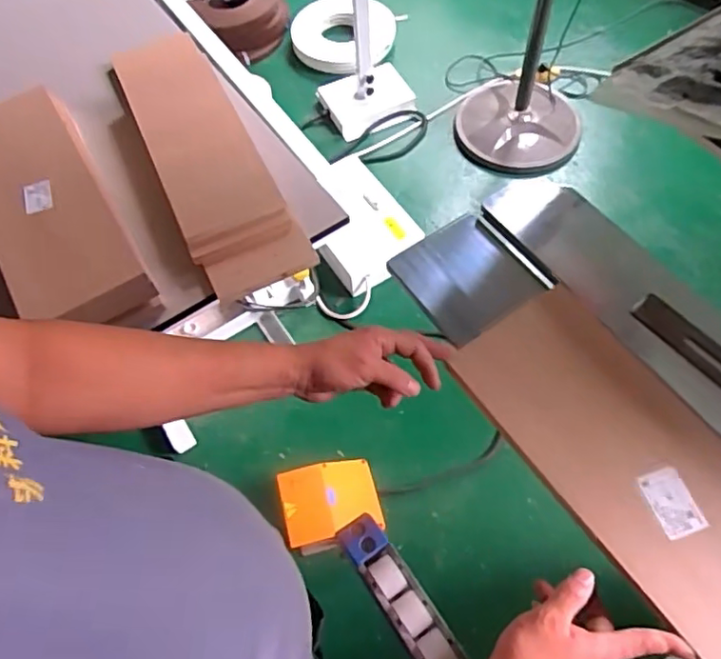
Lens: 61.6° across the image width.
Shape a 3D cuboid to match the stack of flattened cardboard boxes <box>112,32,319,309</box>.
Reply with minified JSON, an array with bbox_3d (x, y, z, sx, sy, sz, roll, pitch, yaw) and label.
[{"bbox_3d":[-0.296,-0.329,1.107,0.173,0.056,0.636,-25,62,-10],"label":"stack of flattened cardboard boxes"}]

